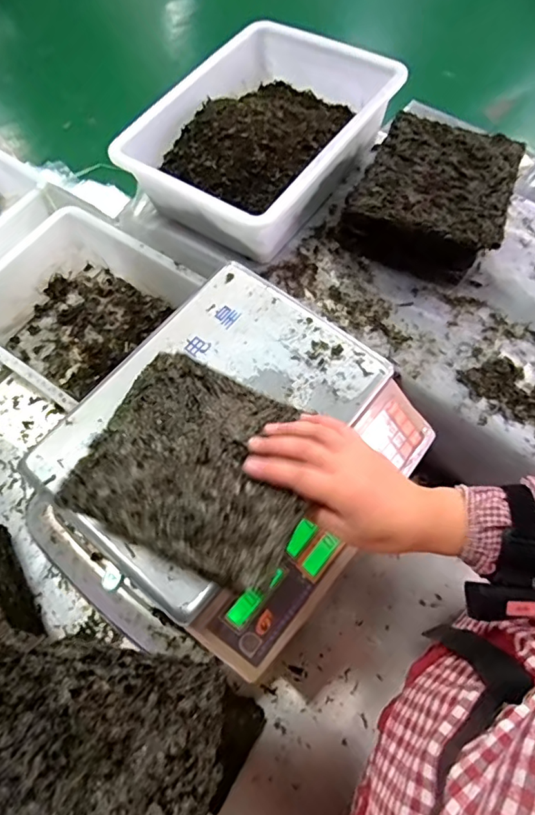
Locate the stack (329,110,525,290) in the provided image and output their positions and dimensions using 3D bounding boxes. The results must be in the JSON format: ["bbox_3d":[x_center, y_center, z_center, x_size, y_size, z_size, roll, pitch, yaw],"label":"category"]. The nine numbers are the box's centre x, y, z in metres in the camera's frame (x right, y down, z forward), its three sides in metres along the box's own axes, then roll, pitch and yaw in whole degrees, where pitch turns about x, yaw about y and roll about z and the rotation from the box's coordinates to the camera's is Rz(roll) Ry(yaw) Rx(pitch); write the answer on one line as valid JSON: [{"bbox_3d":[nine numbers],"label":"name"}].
[{"bbox_3d":[0.217,-0.287,0.710,0.203,0.097,0.188,18,68,11],"label":"stack"}]

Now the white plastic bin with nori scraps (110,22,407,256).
[{"bbox_3d":[-0.013,-0.395,0.758,0.281,0.102,0.331,32,71,16],"label":"white plastic bin with nori scraps"}]

